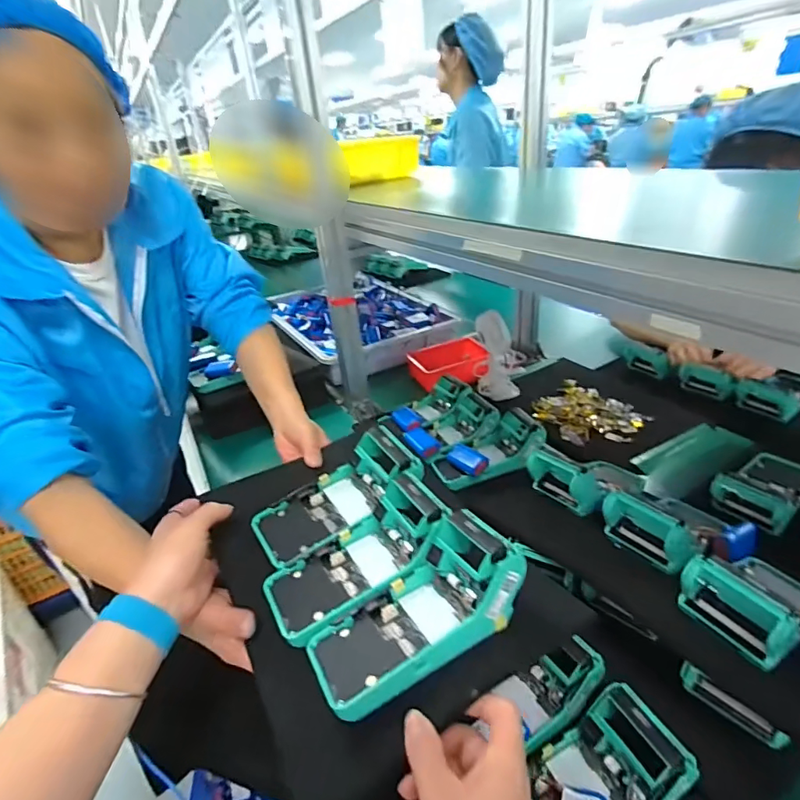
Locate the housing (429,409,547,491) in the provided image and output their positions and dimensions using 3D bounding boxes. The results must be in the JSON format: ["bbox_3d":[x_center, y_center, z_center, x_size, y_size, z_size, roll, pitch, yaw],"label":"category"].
[{"bbox_3d":[0.135,0.073,0.741,0.165,0.077,0.095,-17,30,-18],"label":"housing"}]

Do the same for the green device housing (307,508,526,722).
[{"bbox_3d":[0.010,0.154,0.367,0.159,0.060,0.081,-22,31,-25],"label":"green device housing"}]

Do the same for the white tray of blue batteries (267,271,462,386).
[{"bbox_3d":[-0.132,-0.226,1.324,0.387,0.089,0.617,-20,31,-23],"label":"white tray of blue batteries"}]

